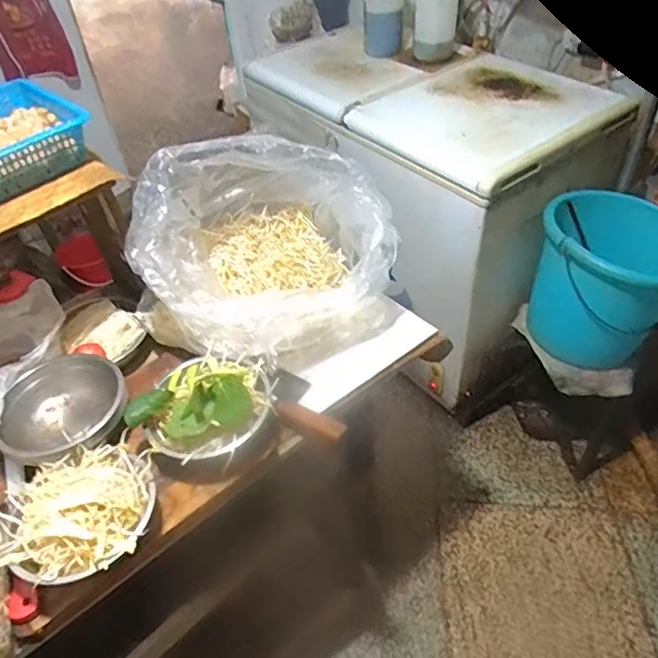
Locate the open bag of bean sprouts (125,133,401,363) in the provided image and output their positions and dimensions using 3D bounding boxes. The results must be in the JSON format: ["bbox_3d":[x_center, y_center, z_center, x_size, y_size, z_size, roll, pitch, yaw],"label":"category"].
[{"bbox_3d":[-0.123,-0.162,1.029,0.433,0.268,0.437,-26,48,-19],"label":"open bag of bean sprouts"}]

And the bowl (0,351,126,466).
[{"bbox_3d":[-0.384,0.128,0.871,0.184,0.089,0.181,-3,45,3],"label":"bowl"}]

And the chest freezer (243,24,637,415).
[{"bbox_3d":[0.257,-0.414,1.806,0.564,0.703,0.993,-30,50,-23],"label":"chest freezer"}]

